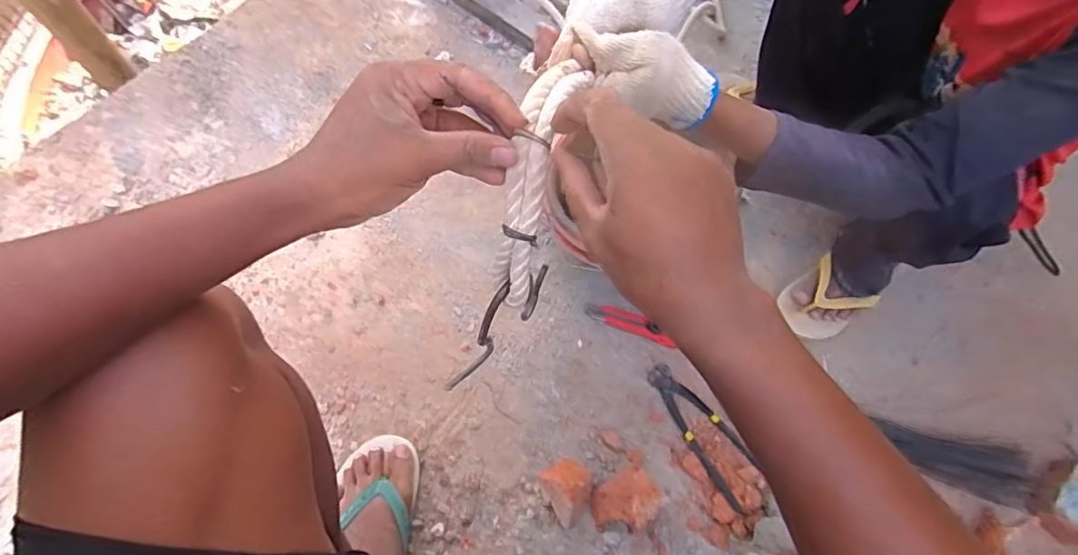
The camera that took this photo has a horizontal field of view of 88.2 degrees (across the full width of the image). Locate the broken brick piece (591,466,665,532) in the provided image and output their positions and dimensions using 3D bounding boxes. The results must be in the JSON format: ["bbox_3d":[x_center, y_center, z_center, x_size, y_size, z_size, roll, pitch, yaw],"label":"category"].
[{"bbox_3d":[0.113,0.297,0.736,0.086,0.040,0.071,-33,75,-16],"label":"broken brick piece"}]

